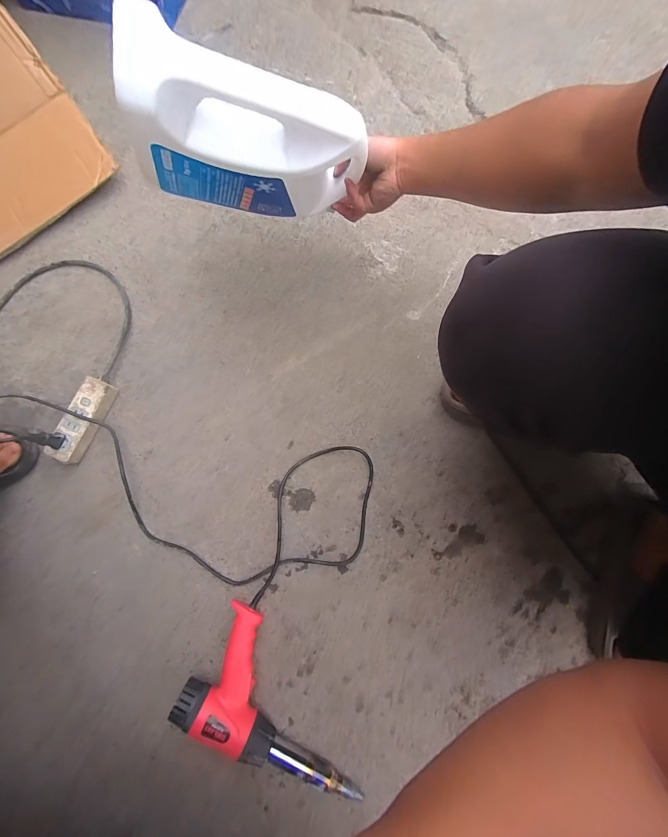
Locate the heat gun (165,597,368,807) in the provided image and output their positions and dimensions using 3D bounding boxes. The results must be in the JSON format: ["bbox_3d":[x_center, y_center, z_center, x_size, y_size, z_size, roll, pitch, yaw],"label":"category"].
[{"bbox_3d":[-0.071,0.419,0.509,0.282,0.063,0.158,28,80,7],"label":"heat gun"}]

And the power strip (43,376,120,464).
[{"bbox_3d":[-0.445,0.004,0.625,0.051,0.034,0.150,22,81,7],"label":"power strip"}]

